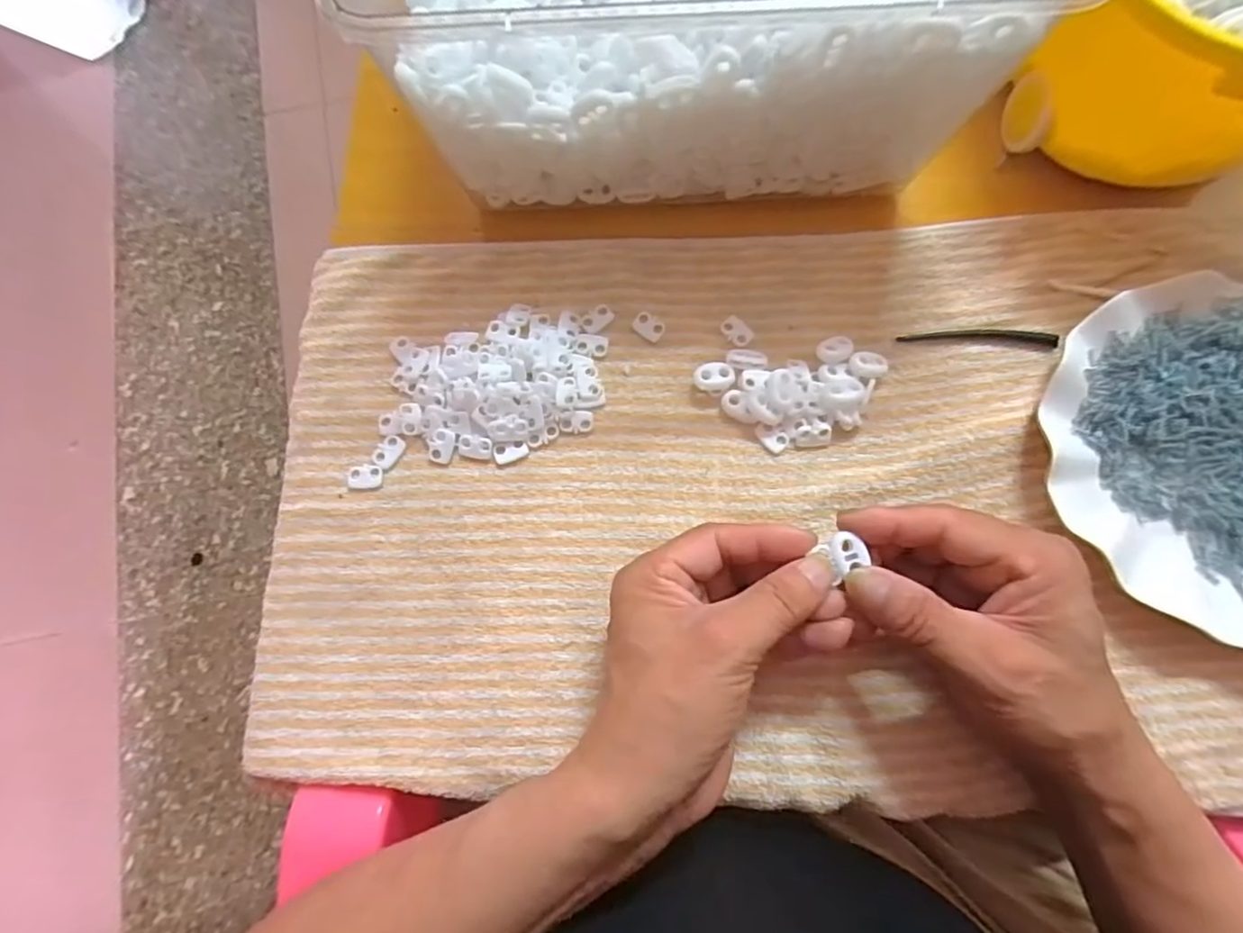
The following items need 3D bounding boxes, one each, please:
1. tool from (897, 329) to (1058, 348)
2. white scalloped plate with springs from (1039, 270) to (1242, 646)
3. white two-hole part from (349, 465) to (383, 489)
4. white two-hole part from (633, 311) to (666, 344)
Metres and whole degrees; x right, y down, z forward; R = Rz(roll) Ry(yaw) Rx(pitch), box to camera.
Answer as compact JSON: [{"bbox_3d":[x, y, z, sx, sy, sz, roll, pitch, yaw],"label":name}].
[{"bbox_3d":[0.197,-0.072,0.334,0.085,0.004,0.009,2,76,2],"label":"tool"},{"bbox_3d":[0.306,-0.006,0.305,0.182,0.026,0.173,0,76,1],"label":"white scalloped plate with springs"},{"bbox_3d":[-0.138,0.006,0.326,0.019,0.004,0.013,-4,76,0],"label":"white two-hole part"},{"bbox_3d":[0.015,-0.078,0.341,0.018,0.004,0.012,39,80,10],"label":"white two-hole part"}]

